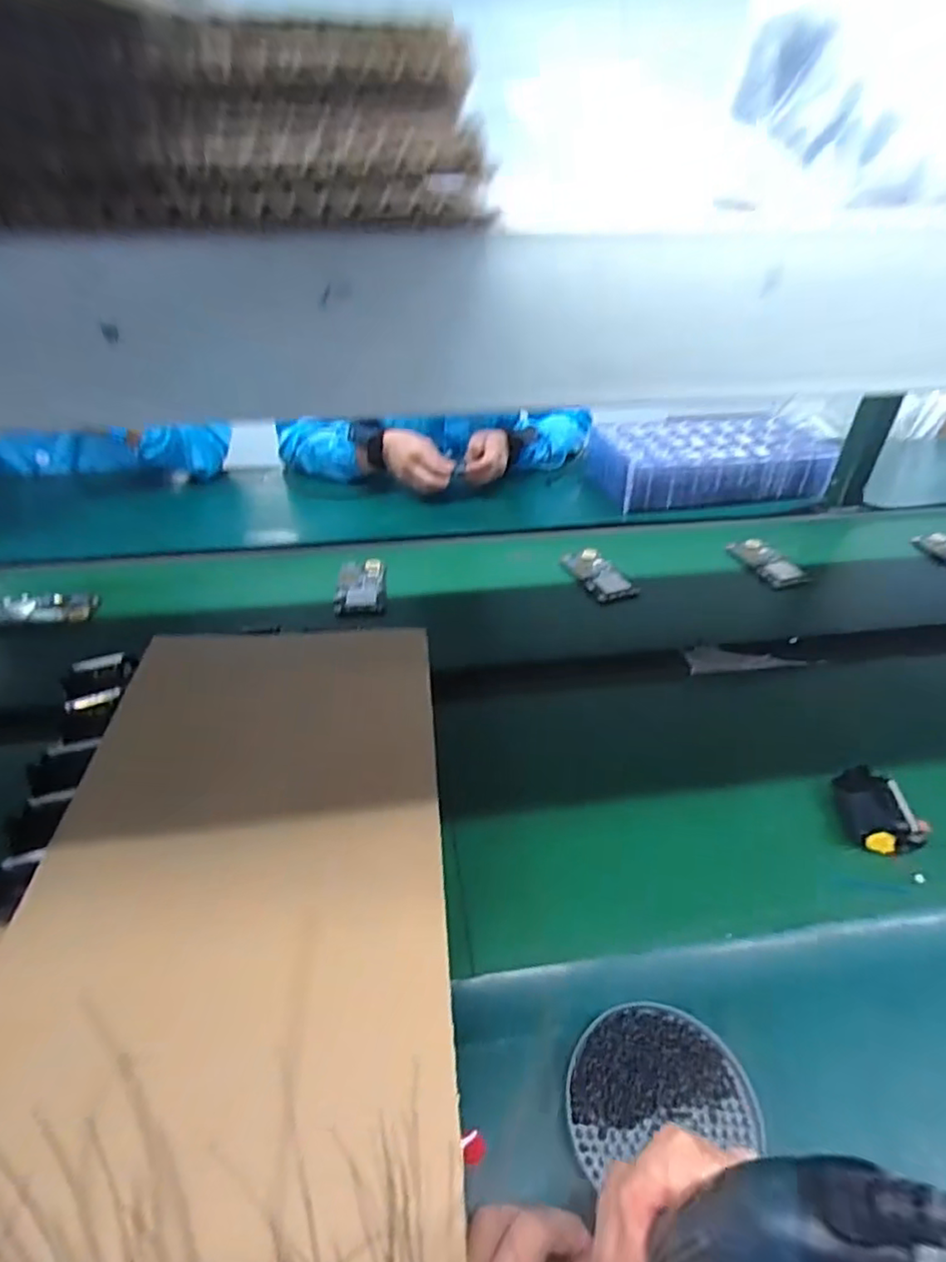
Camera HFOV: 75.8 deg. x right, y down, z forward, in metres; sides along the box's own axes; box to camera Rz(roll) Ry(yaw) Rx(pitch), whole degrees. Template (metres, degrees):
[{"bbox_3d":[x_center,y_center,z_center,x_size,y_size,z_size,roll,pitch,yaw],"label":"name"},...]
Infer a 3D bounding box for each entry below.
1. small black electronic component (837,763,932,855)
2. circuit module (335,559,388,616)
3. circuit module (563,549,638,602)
[{"bbox_3d":[0.368,0.163,0.545,0.068,0.028,0.070,8,39,9],"label":"small black electronic component"},{"bbox_3d":[-0.156,-0.064,0.846,0.071,0.010,0.120,-4,38,-6],"label":"circuit module"},{"bbox_3d":[0.178,-0.083,0.879,0.061,0.015,0.125,-14,41,-18],"label":"circuit module"}]

